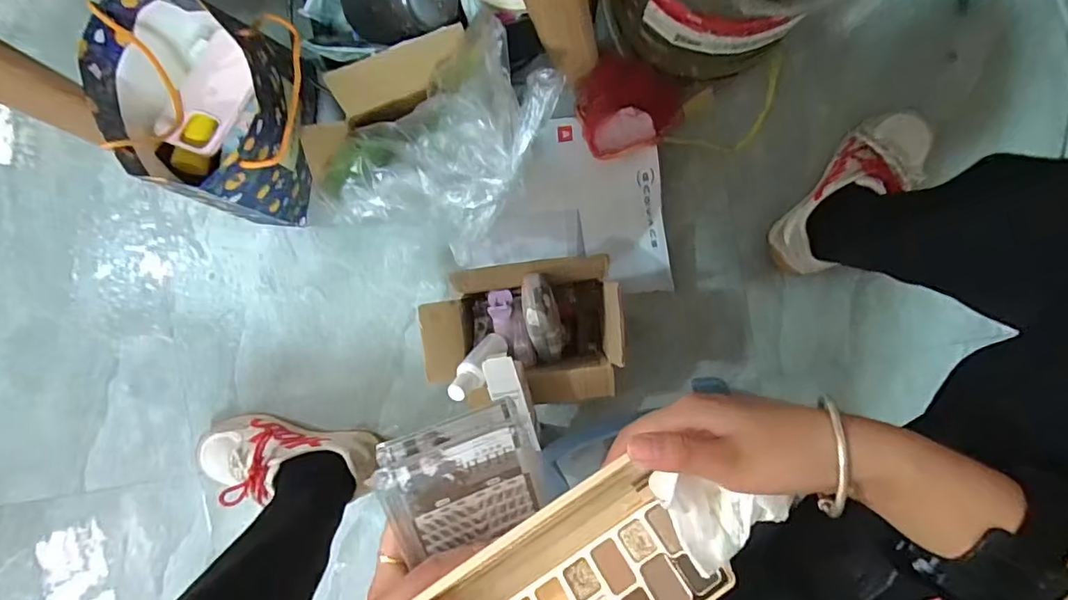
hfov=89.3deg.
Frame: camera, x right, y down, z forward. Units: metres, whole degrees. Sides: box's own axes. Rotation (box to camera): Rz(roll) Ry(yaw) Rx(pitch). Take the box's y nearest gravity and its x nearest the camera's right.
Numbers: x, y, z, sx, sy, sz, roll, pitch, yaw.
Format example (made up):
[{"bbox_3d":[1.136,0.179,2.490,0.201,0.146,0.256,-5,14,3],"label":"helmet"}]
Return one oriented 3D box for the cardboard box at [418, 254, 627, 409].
[{"bbox_3d":[-0.010,0.043,0.659,0.219,0.174,0.163,-6,91,2],"label":"cardboard box"}]

